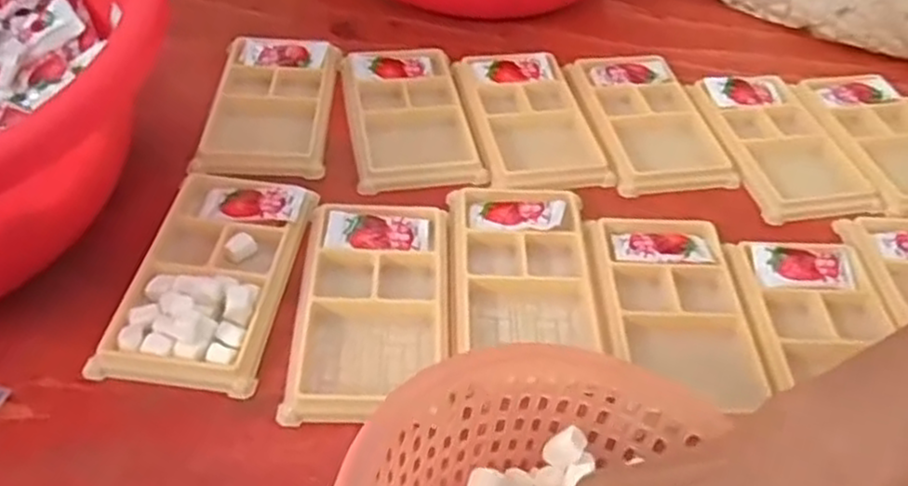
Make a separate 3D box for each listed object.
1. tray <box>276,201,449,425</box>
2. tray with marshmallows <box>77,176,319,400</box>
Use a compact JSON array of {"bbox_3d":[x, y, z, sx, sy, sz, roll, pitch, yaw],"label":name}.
[{"bbox_3d":[-0.042,0.030,0.381,0.076,0.010,0.131,2,49,-3],"label":"tray"},{"bbox_3d":[-0.127,0.012,0.387,0.077,0.020,0.134,8,49,2],"label":"tray with marshmallows"}]

